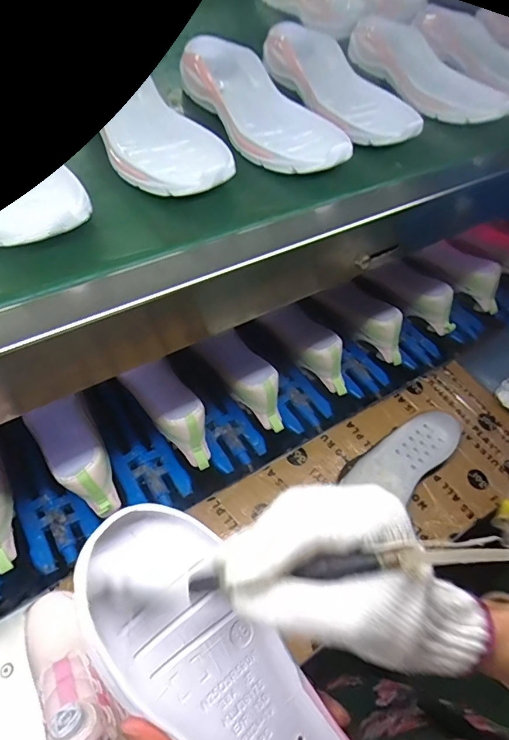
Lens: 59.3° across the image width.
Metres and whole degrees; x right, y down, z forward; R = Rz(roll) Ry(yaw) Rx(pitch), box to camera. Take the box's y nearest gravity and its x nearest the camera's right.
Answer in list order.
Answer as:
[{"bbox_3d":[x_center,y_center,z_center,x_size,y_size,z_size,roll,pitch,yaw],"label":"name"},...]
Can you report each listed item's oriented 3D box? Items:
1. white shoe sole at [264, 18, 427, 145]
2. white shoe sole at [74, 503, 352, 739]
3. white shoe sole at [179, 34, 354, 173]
[{"bbox_3d":[0.094,-0.331,0.518,0.076,0.038,0.248,-22,62,-18],"label":"white shoe sole"},{"bbox_3d":[-0.010,0.195,0.258,0.085,0.041,0.253,-36,88,-24],"label":"white shoe sole"},{"bbox_3d":[0.004,-0.280,0.475,0.084,0.039,0.236,-30,64,-21],"label":"white shoe sole"}]

